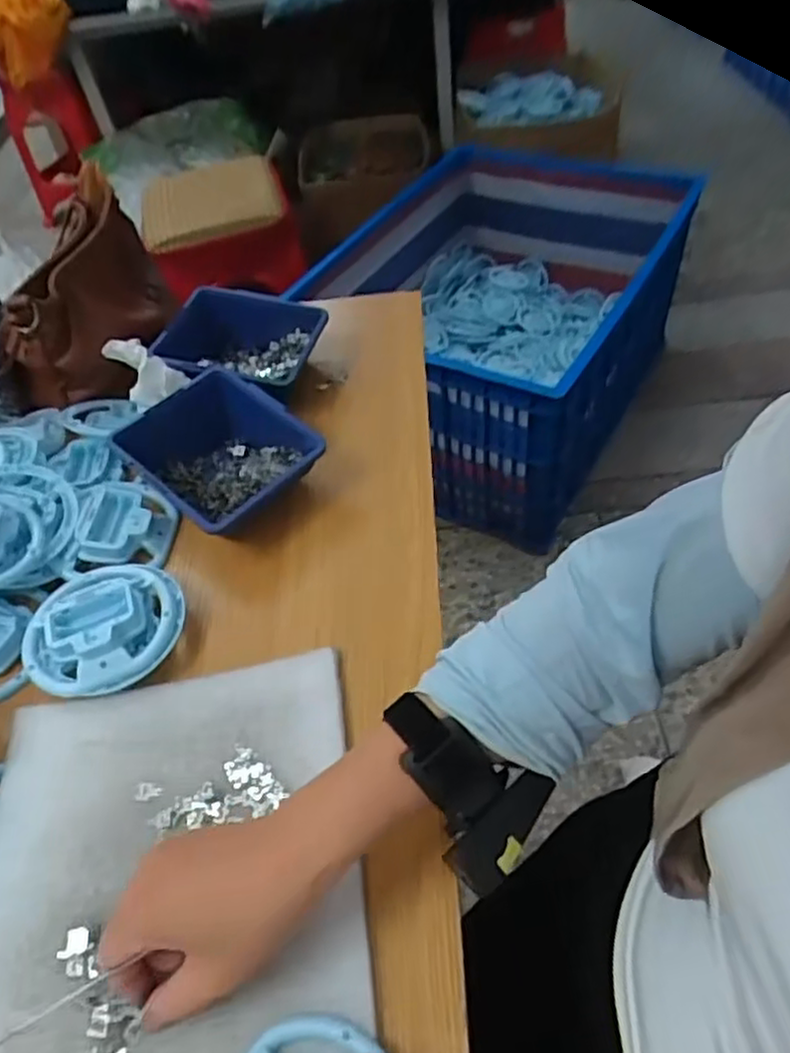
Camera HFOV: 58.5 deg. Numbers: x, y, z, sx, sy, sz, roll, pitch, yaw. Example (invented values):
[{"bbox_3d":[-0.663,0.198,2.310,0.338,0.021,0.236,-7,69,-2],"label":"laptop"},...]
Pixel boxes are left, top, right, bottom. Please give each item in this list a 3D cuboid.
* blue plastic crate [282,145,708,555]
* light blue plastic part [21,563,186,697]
[{"bbox_3d":[0.231,-0.453,1.600,0.634,0.422,0.820,22,55,23],"label":"blue plastic crate"},{"bbox_3d":[-0.205,0.069,0.496,0.107,0.028,0.097,-19,51,-12],"label":"light blue plastic part"}]

